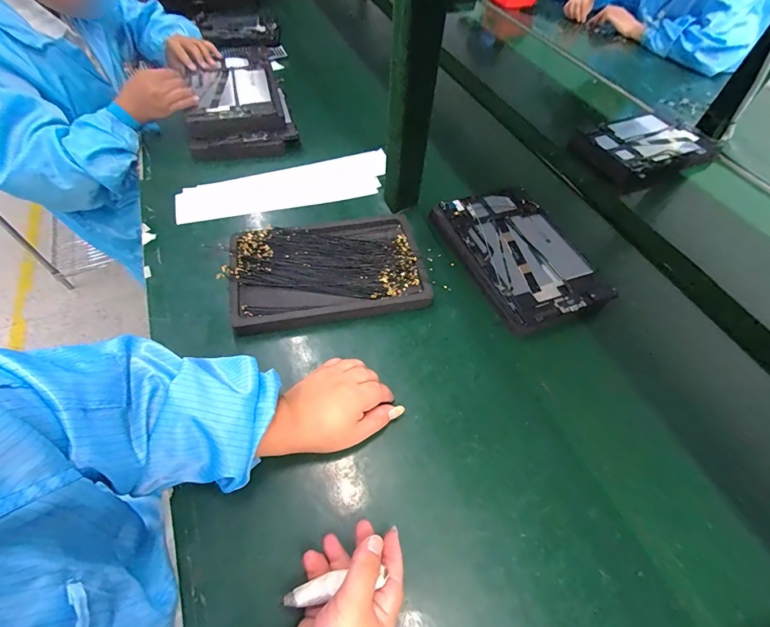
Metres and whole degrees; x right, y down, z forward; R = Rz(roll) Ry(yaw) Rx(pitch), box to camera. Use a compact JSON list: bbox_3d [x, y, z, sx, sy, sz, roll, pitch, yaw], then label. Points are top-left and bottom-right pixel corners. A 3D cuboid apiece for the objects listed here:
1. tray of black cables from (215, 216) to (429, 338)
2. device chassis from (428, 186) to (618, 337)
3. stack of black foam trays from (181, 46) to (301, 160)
[{"bbox_3d":[-0.076,-0.064,0.493,0.247,0.023,0.162,-10,59,-8],"label":"tray of black cables"},{"bbox_3d":[0.184,-0.087,0.537,0.164,0.023,0.241,-21,61,-14],"label":"device chassis"},{"bbox_3d":[-0.276,-0.386,0.687,0.177,0.069,0.252,-15,56,-15],"label":"stack of black foam trays"}]

